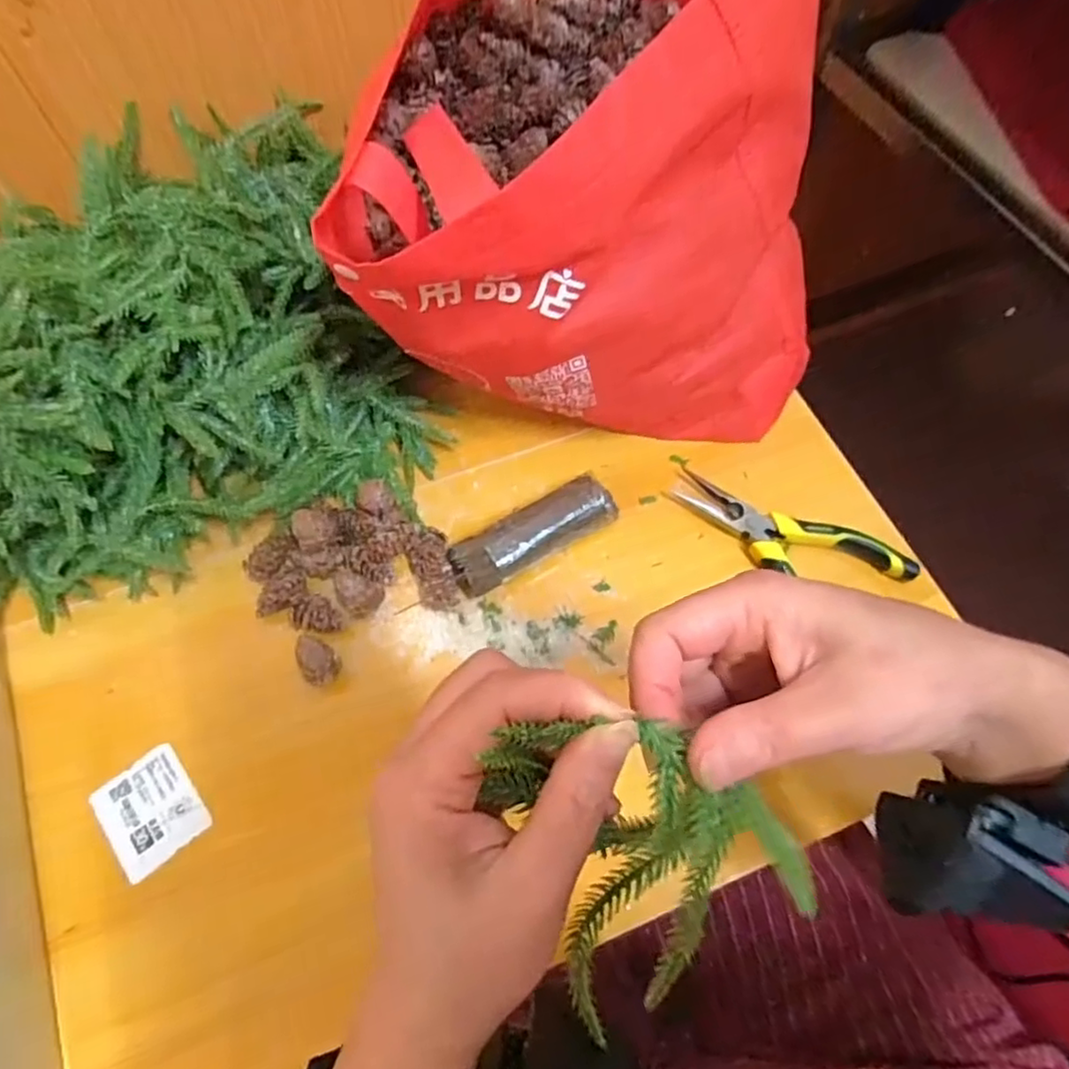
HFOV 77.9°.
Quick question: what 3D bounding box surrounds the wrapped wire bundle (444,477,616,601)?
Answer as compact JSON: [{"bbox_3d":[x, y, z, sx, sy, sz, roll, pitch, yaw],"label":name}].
[{"bbox_3d":[0.000,0.002,0.430,0.113,0.032,0.033,-31,67,-13],"label":"wrapped wire bundle"}]

